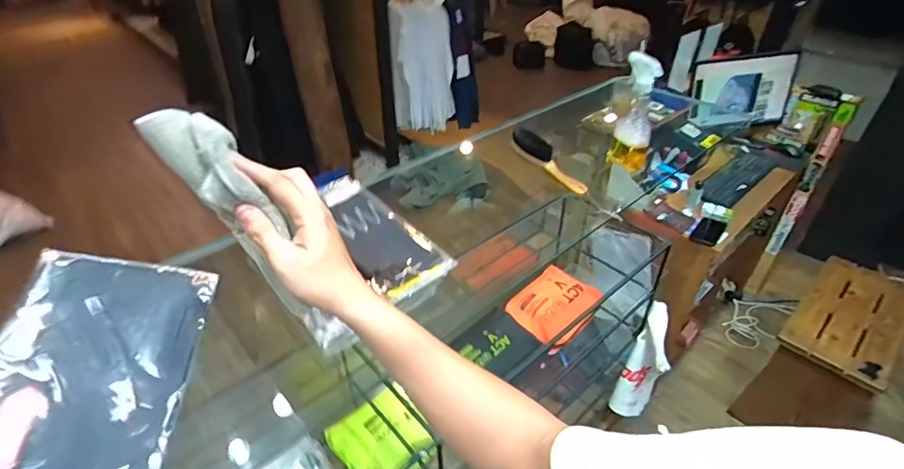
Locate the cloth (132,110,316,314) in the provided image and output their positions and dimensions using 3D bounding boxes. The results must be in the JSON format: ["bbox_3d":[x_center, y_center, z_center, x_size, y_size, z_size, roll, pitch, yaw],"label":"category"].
[{"bbox_3d":[-0.169,-0.014,0.382,0.046,0.195,0.043,-6,31,31],"label":"cloth"}]

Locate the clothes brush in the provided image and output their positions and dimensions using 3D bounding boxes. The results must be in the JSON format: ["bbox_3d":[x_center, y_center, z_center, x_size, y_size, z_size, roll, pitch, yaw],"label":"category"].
[{"bbox_3d":[0.197,-0.154,0.930,0.030,0.063,0.220,-19,41,-23],"label":"clothes brush"}]

